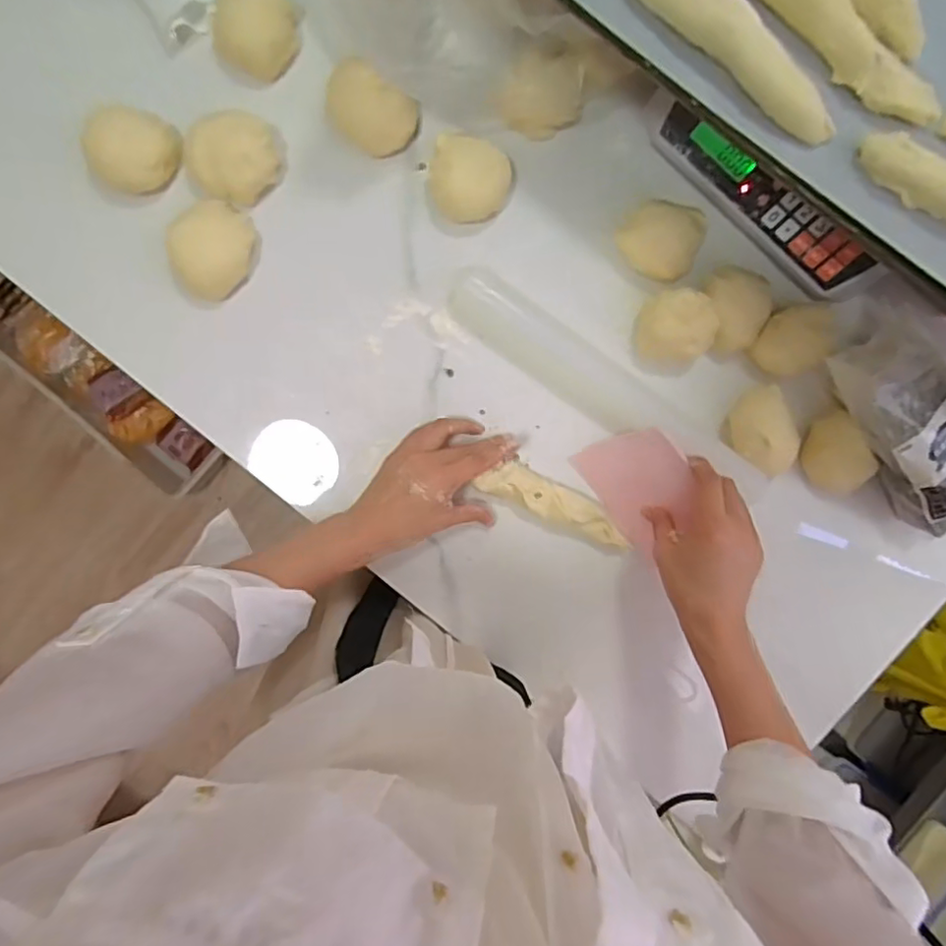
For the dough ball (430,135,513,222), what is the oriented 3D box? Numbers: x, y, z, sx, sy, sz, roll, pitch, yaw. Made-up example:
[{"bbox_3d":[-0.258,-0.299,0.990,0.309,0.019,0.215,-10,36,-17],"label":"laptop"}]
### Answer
[{"bbox_3d":[-0.005,-0.242,0.505,0.070,0.043,0.064,27,93,-4],"label":"dough ball"}]

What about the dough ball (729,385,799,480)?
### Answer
[{"bbox_3d":[0.253,-0.035,0.530,0.057,0.036,0.078,-11,95,-2],"label":"dough ball"}]

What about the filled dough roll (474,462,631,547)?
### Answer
[{"bbox_3d":[0.074,0.027,0.534,0.134,0.023,0.032,26,93,-7],"label":"filled dough roll"}]

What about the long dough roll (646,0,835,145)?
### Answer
[{"bbox_3d":[0.170,-0.295,0.409,0.190,0.022,0.029,38,92,-5],"label":"long dough roll"}]

